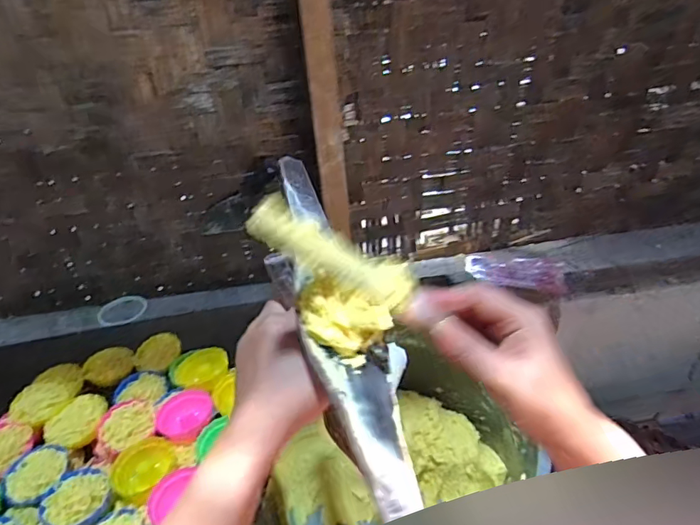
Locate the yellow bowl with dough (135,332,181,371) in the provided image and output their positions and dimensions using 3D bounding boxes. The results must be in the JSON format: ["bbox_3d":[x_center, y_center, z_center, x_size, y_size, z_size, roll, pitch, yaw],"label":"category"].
[{"bbox_3d":[-0.260,0.122,0.649,0.065,0.021,0.057,15,39,26],"label":"yellow bowl with dough"}]

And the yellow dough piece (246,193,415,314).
[{"bbox_3d":[-0.006,-0.004,0.280,0.111,0.022,0.024,28,24,-27],"label":"yellow dough piece"}]

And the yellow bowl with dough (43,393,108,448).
[{"bbox_3d":[-0.307,0.184,0.541,0.062,0.033,0.055,-14,36,-15],"label":"yellow bowl with dough"}]

